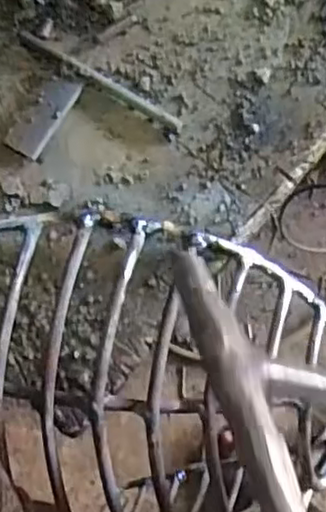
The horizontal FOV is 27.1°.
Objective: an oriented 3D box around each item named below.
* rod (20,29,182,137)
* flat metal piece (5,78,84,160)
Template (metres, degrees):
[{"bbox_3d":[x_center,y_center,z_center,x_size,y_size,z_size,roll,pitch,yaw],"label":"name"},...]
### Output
[{"bbox_3d":[-0.029,-0.078,0.302,0.087,0.009,0.005,33,89,5],"label":"rod"},{"bbox_3d":[-0.053,-0.062,0.300,0.015,0.004,0.039,33,87,7],"label":"flat metal piece"}]

